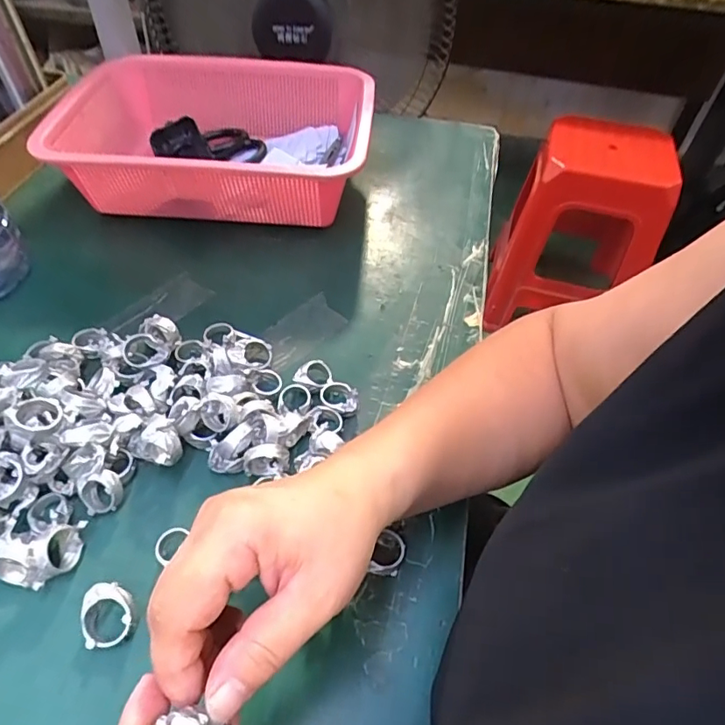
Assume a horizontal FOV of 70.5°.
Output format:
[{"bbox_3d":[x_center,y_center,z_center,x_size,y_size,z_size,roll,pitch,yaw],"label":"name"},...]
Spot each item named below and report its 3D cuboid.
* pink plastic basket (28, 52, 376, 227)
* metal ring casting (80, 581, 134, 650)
[{"bbox_3d":[-0.148,-0.226,0.529,0.292,0.088,0.216,7,50,3],"label":"pink plastic basket"},{"bbox_3d":[-0.139,0.138,0.281,0.026,0.015,0.031,-14,52,-14],"label":"metal ring casting"}]

